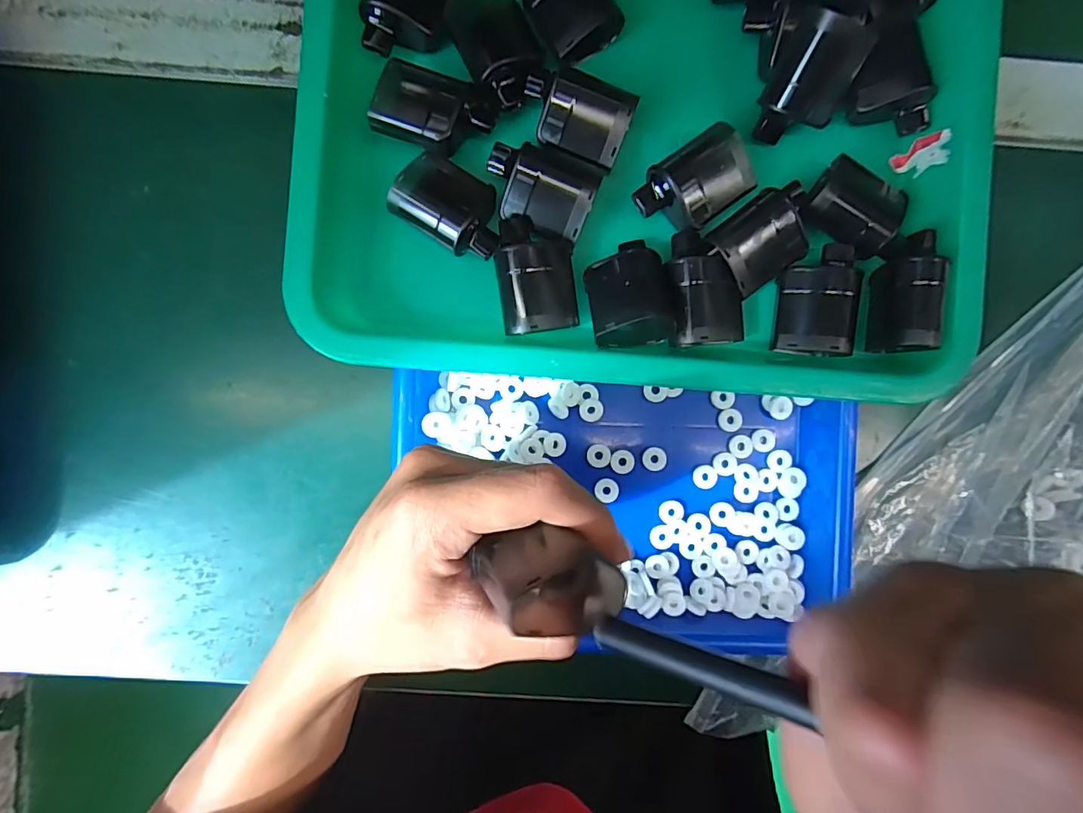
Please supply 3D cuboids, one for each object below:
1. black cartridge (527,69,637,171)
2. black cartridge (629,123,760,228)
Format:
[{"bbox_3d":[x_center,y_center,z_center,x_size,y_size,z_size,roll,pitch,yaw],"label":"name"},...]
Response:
[{"bbox_3d":[0.016,-0.143,0.257,0.054,0.026,0.037,19,91,-1],"label":"black cartridge"},{"bbox_3d":[0.076,-0.110,0.258,0.054,0.025,0.036,-32,92,0],"label":"black cartridge"}]

